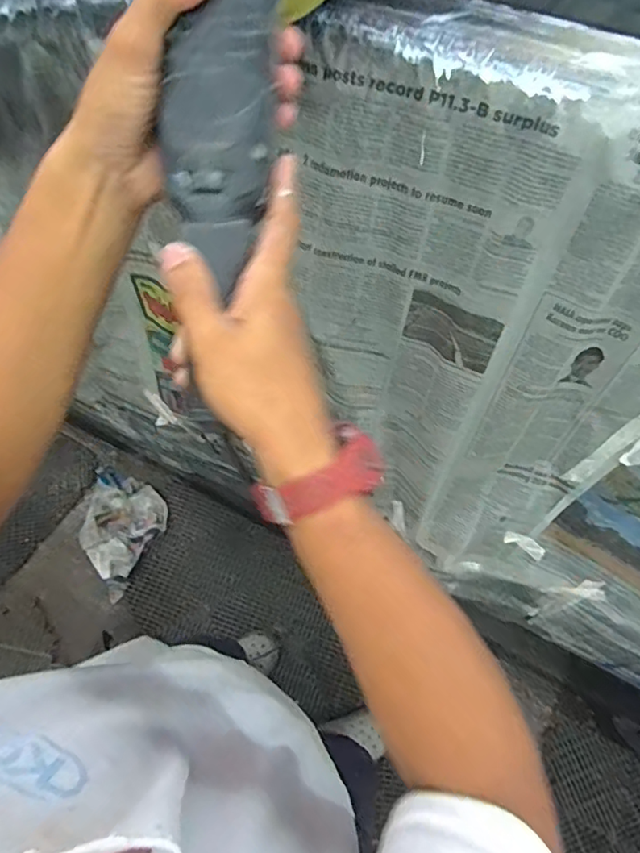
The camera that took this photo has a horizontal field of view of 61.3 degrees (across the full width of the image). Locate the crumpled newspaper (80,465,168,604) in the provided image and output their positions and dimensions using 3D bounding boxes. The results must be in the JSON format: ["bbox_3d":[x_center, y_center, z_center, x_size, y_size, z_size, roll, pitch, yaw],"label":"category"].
[{"bbox_3d":[-0.594,0.301,1.603,0.252,0.094,0.386,0,66,0],"label":"crumpled newspaper"}]

